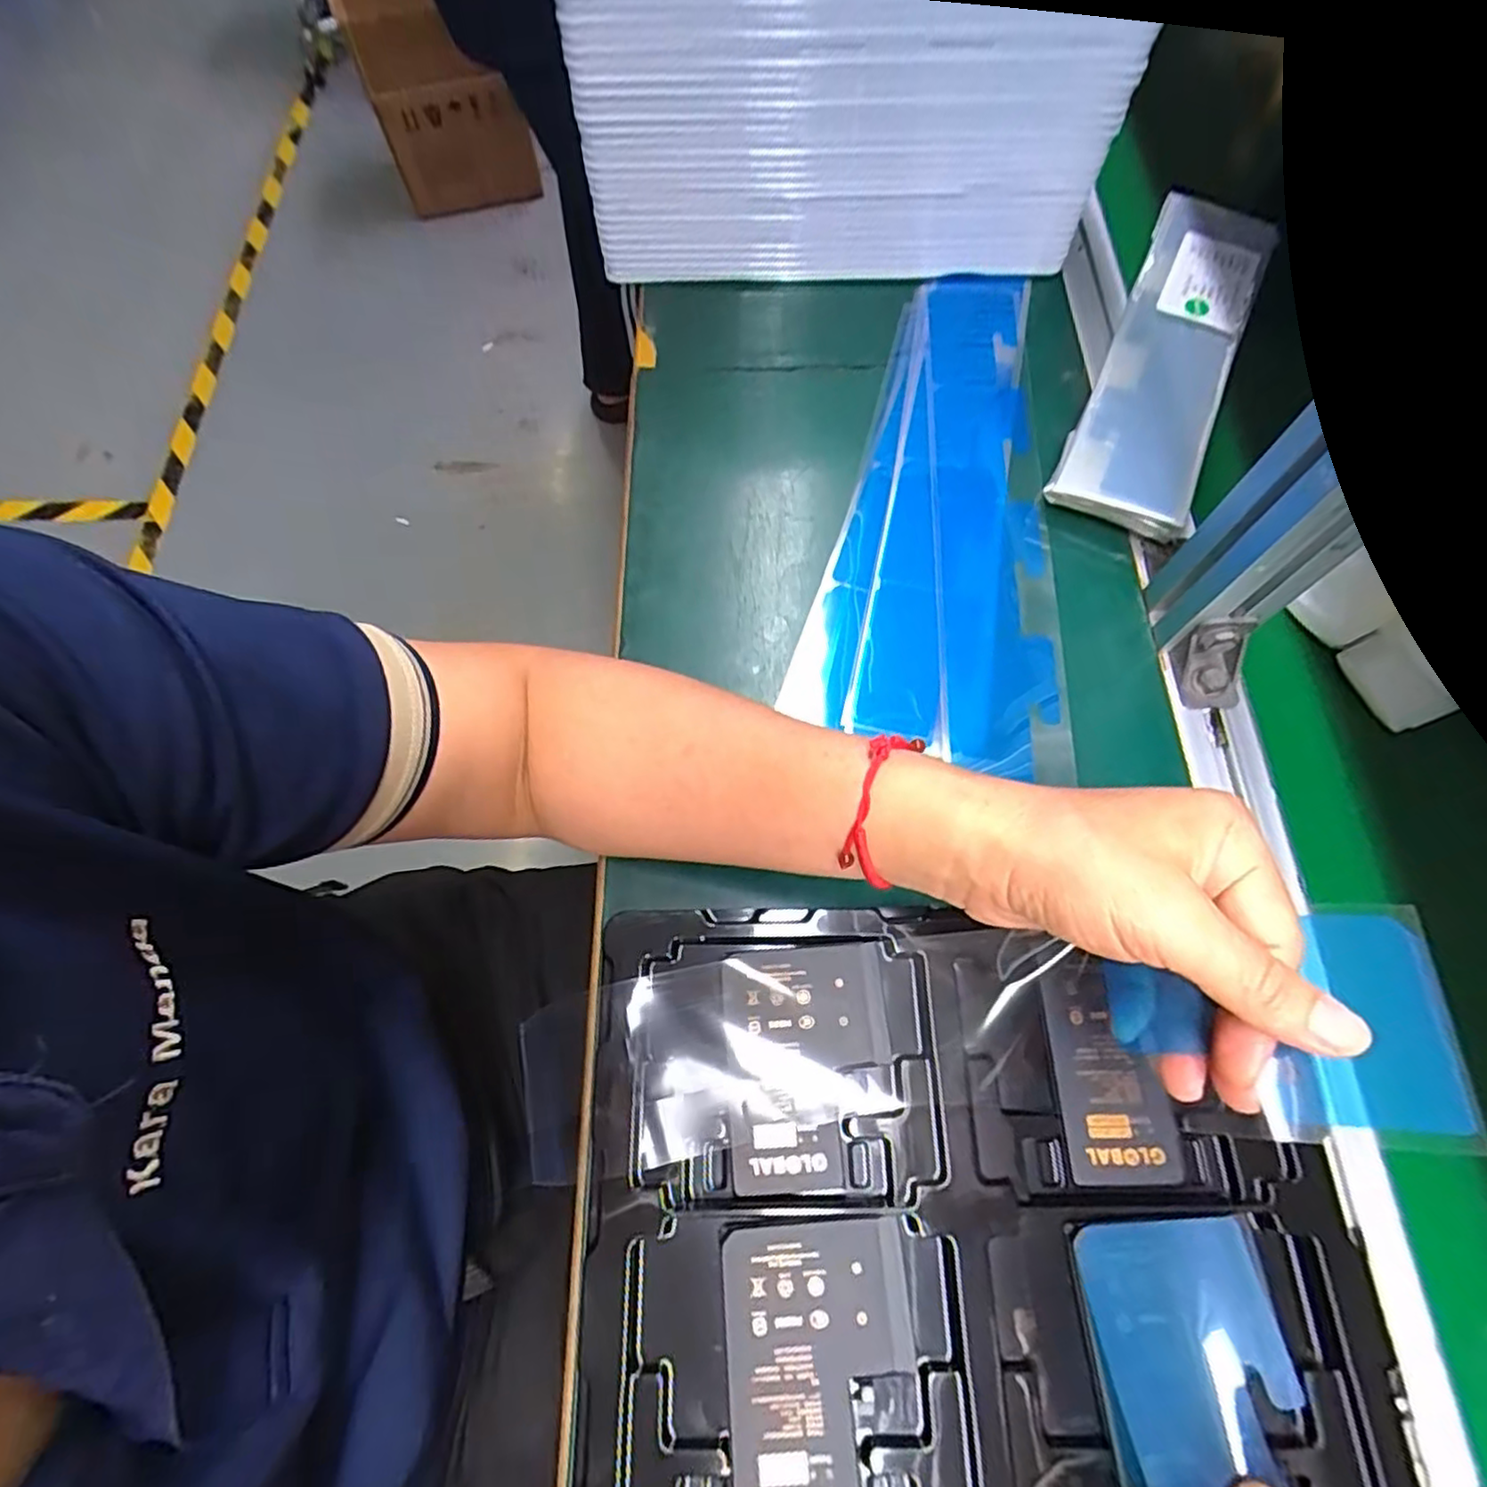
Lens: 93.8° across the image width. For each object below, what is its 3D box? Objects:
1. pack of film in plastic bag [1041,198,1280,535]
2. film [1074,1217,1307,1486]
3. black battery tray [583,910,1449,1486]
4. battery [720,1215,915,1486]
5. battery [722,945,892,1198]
[{"bbox_3d":[0.270,-0.242,0.443,0.075,0.025,0.279,24,72,10],"label":"pack of film in plastic bag"},{"bbox_3d":[0.156,0.214,0.234,0.063,0.025,0.086,-4,69,0],"label":"film"},{"bbox_3d":[0.086,0.214,0.247,0.277,0.016,0.296,-1,69,1],"label":"black battery tray"},{"bbox_3d":[0.027,0.222,0.246,0.066,0.004,0.087,-5,69,0],"label":"battery"},{"bbox_3d":[0.026,0.130,0.282,0.065,0.005,0.087,-5,69,0],"label":"battery"}]

